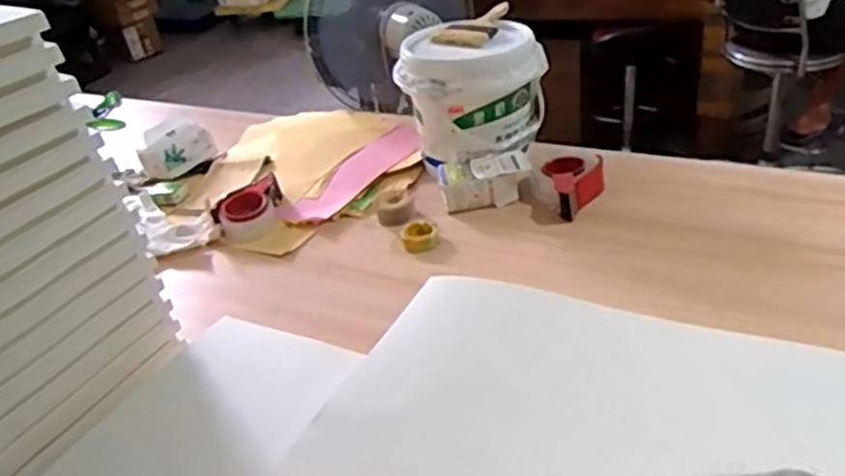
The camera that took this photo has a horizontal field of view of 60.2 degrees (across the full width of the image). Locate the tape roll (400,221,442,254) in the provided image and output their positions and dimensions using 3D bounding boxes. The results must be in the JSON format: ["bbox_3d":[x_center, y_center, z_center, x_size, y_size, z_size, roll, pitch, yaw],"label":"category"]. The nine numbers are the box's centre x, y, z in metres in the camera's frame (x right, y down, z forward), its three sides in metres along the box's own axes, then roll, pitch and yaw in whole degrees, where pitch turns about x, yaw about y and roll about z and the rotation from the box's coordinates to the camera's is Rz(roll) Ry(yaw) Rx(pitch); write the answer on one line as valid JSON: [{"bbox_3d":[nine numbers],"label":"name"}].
[{"bbox_3d":[-0.002,-0.002,1.231,0.064,0.028,0.065,-5,32,3],"label":"tape roll"}]

